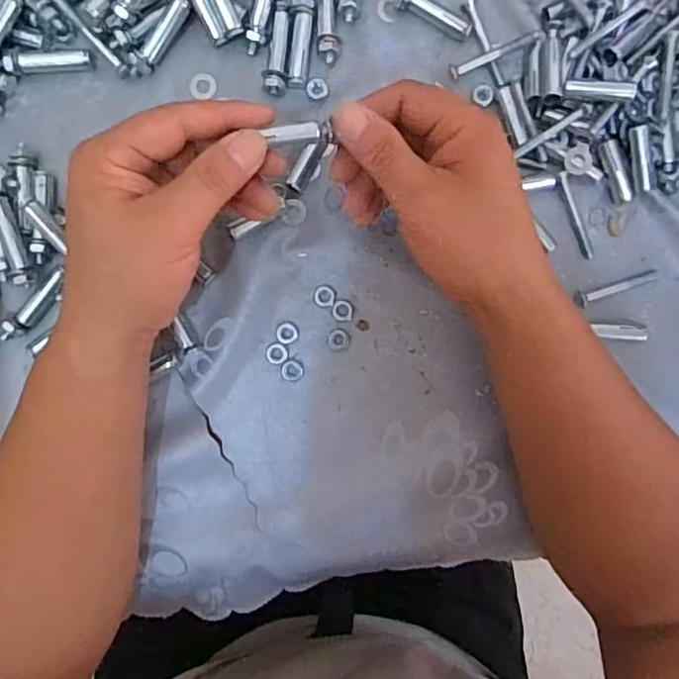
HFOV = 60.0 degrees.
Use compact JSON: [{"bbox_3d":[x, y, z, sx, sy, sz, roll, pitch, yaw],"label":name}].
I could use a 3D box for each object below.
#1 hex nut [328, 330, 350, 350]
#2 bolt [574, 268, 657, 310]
[{"bbox_3d":[0.000,0.000,0.368,0.013,0.004,0.013,5,90,-2],"label":"hex nut"},{"bbox_3d":[0.176,-0.033,0.370,0.056,0.007,0.009,-18,91,-1],"label":"bolt"}]

